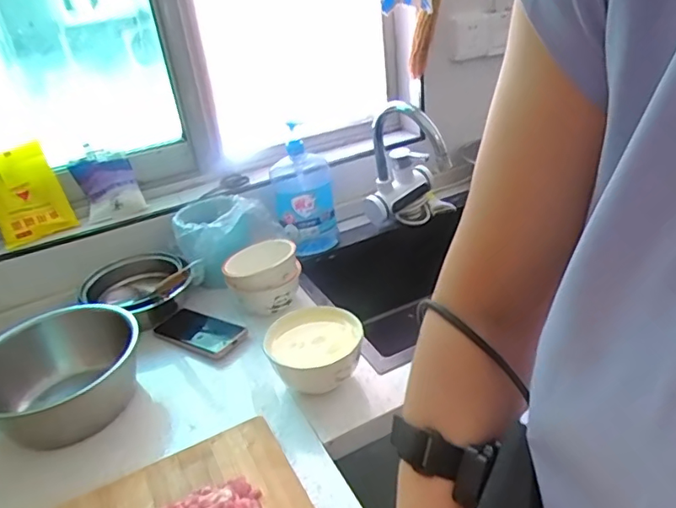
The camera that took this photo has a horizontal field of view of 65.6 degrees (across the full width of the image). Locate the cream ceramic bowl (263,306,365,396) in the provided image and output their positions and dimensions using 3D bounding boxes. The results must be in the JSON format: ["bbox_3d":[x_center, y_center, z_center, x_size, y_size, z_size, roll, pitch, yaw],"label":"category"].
[{"bbox_3d":[-0.032,0.141,0.755,0.134,0.069,0.133,-6,29,3],"label":"cream ceramic bowl"}]

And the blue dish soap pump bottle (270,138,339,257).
[{"bbox_3d":[-0.069,-0.119,1.089,0.119,0.226,0.108,-7,29,1],"label":"blue dish soap pump bottle"}]

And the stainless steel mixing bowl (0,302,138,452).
[{"bbox_3d":[-0.387,0.171,0.736,0.210,0.103,0.187,-20,31,-22],"label":"stainless steel mixing bowl"}]

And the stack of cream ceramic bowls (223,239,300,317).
[{"bbox_3d":[-0.131,0.042,0.926,0.126,0.097,0.117,-11,29,-7],"label":"stack of cream ceramic bowls"}]

